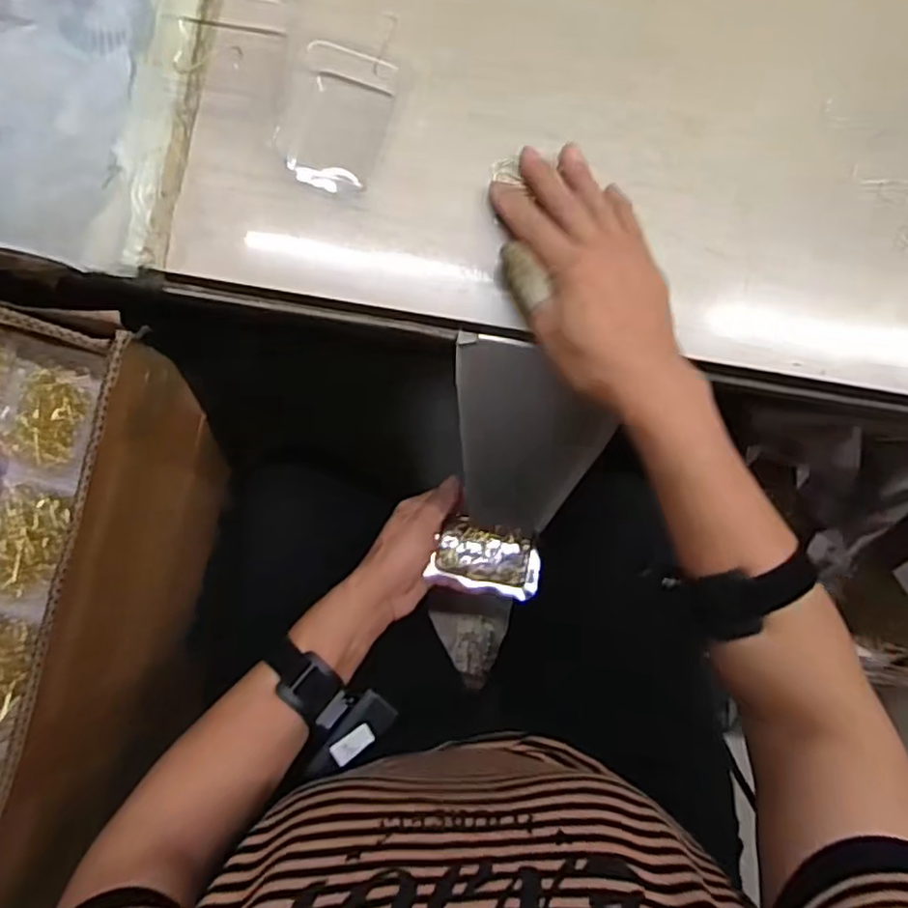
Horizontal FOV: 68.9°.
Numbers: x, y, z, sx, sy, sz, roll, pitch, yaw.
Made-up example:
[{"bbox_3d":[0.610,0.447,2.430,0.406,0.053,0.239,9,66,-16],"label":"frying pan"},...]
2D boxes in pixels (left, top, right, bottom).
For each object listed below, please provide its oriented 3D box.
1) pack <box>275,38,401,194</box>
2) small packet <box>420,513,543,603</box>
[{"bbox_3d":[-0.073,-0.203,0.400,0.061,0.016,0.091,19,86,-2],"label":"pack"},{"bbox_3d":[0.028,0.085,0.538,0.081,0.029,0.057,13,86,-3],"label":"small packet"}]

